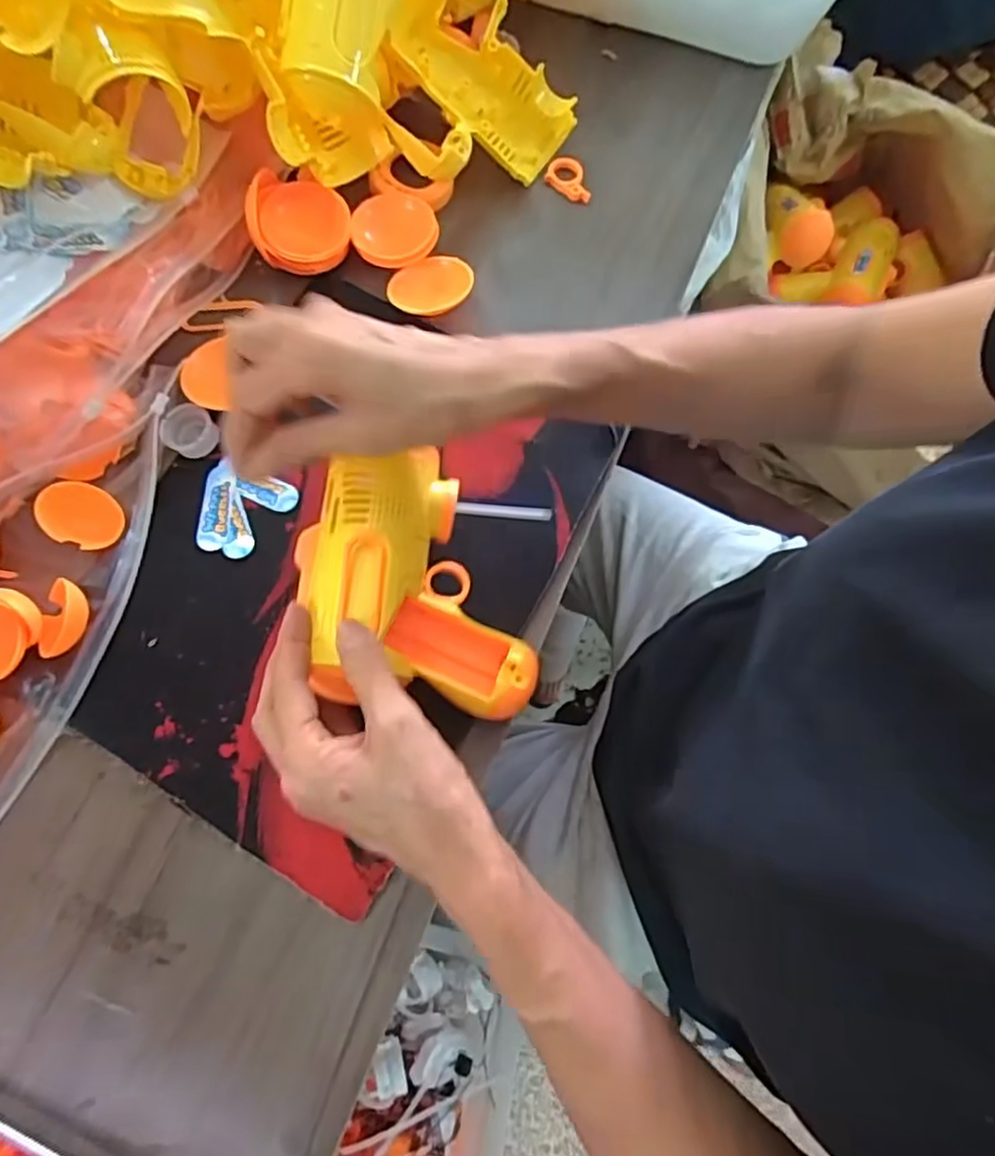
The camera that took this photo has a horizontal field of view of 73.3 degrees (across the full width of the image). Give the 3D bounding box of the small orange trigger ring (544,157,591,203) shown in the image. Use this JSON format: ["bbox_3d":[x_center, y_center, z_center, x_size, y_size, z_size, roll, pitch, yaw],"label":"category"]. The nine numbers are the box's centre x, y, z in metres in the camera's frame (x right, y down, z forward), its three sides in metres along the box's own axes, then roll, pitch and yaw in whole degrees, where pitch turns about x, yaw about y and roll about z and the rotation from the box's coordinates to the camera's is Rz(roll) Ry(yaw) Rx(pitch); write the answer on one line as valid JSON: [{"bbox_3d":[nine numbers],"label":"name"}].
[{"bbox_3d":[0.054,-0.287,0.480,0.037,0.004,0.025,35,91,7],"label":"small orange trigger ring"}]

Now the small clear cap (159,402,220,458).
[{"bbox_3d":[-0.186,-0.089,0.404,0.029,0.012,0.033,-29,77,-10],"label":"small clear cap"}]

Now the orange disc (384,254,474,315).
[{"bbox_3d":[-0.042,-0.190,0.436,0.054,0.008,0.044,-33,78,-7],"label":"orange disc"}]

